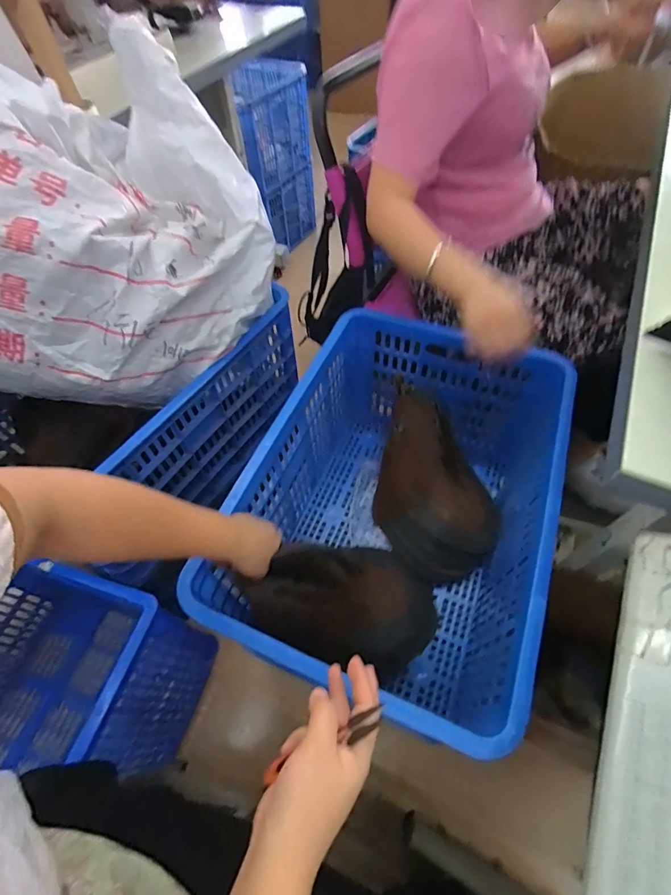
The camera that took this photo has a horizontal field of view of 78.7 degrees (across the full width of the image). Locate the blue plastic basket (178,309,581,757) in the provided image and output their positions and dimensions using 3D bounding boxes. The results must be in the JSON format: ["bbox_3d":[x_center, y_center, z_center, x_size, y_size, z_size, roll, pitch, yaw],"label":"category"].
[{"bbox_3d":[0.109,0.102,0.720,0.417,0.306,0.606,19,59,14],"label":"blue plastic basket"}]

